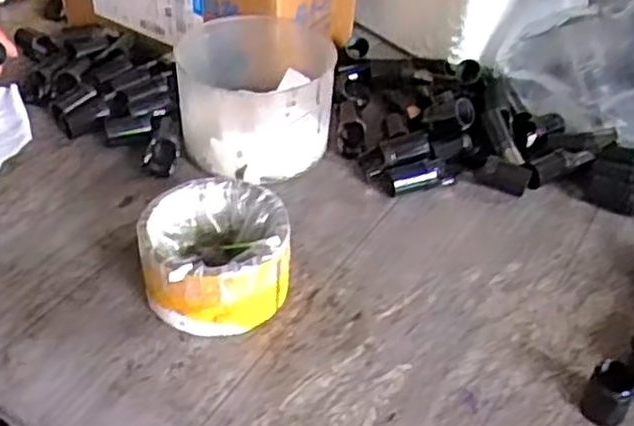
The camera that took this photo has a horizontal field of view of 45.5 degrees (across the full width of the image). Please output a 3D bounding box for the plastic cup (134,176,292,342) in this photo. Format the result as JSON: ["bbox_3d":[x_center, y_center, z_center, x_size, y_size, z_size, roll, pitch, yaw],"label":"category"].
[{"bbox_3d":[-0.058,0.025,0.446,0.084,0.050,0.082,2,40,-2],"label":"plastic cup"}]

